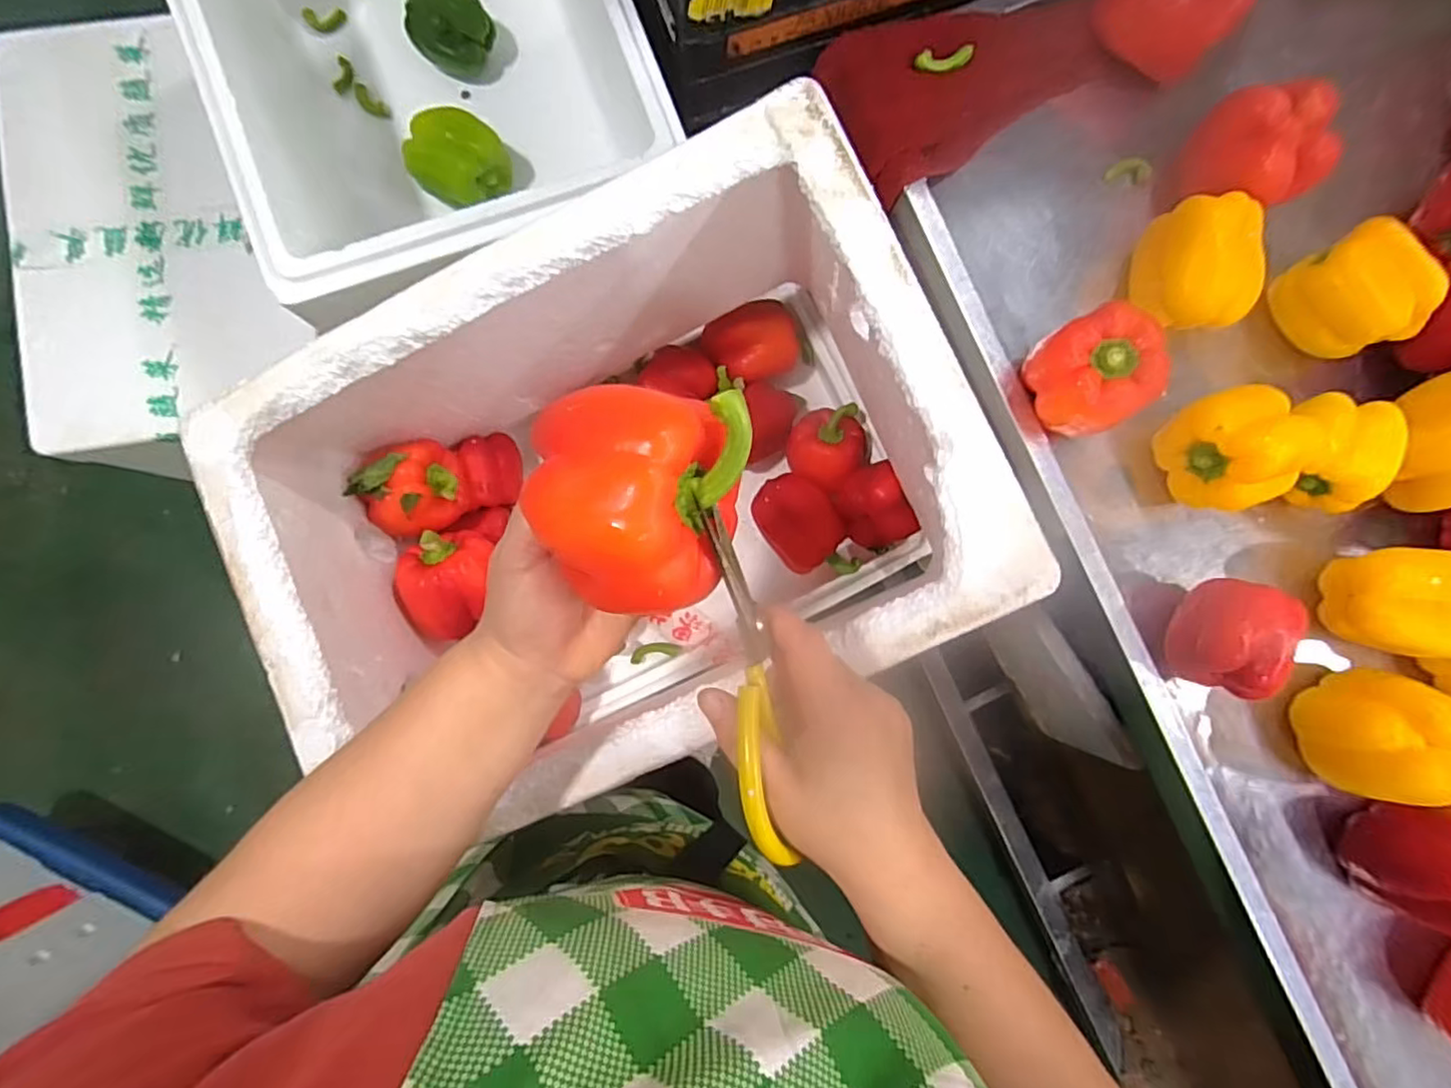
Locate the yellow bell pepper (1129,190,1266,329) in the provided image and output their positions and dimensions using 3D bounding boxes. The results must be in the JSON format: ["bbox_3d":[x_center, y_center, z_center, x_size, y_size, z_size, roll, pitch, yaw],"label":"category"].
[{"bbox_3d":[0.380,-0.219,0.518,0.080,0.077,0.092,4,87,-4],"label":"yellow bell pepper"}]

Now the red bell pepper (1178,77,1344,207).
[{"bbox_3d":[0.422,-0.310,0.513,0.083,0.084,0.082,0,87,-4],"label":"red bell pepper"}]

